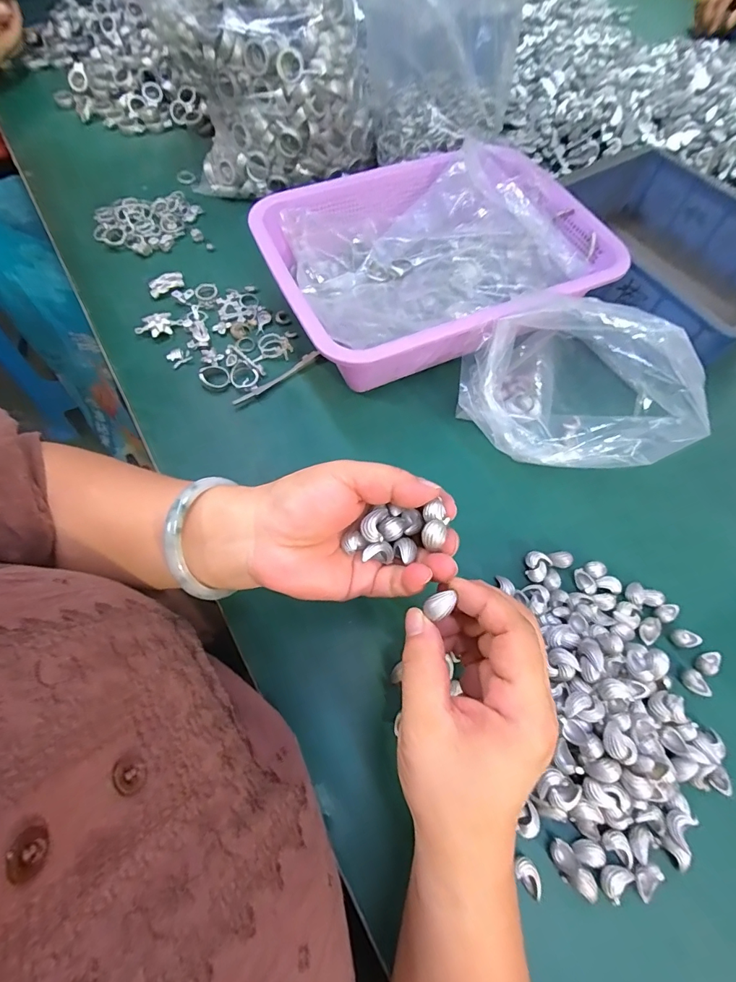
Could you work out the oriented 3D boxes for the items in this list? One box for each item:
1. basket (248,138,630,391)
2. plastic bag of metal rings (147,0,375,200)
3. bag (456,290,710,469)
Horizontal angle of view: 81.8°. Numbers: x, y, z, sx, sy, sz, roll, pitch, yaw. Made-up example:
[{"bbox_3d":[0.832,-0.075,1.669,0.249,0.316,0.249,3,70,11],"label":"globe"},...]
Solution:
[{"bbox_3d":[0.059,-0.216,0.419,0.298,0.095,0.228,-22,67,-11],"label":"basket"},{"bbox_3d":[-0.129,-0.491,0.458,0.230,0.244,0.220,-17,67,-9],"label":"plastic bag of metal rings"},{"bbox_3d":[0.166,-0.112,0.356,0.156,0.120,0.173,15,63,6],"label":"bag"}]

